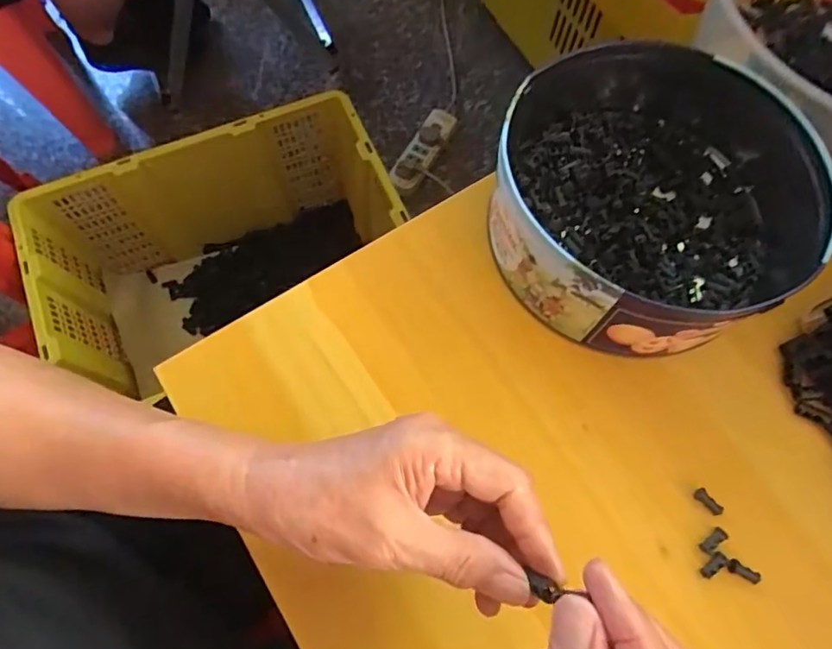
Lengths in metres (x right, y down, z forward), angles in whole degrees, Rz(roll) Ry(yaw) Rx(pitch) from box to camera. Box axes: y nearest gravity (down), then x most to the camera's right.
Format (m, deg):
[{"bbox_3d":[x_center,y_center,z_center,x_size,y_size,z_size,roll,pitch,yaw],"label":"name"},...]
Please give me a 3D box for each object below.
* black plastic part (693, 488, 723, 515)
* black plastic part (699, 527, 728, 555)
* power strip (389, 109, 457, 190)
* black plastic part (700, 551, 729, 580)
[{"bbox_3d":[0.173,0.104,0.320,0.017,0.004,0.008,43,75,13],"label":"black plastic part"},{"bbox_3d":[0.171,0.124,0.313,0.017,0.004,0.007,-37,75,-13],"label":"black plastic part"},{"bbox_3d":[0.014,-0.331,1.028,0.060,0.046,0.178,27,72,9],"label":"power strip"},{"bbox_3d":[0.169,0.137,0.309,0.017,0.004,0.007,-35,74,-12],"label":"black plastic part"}]

